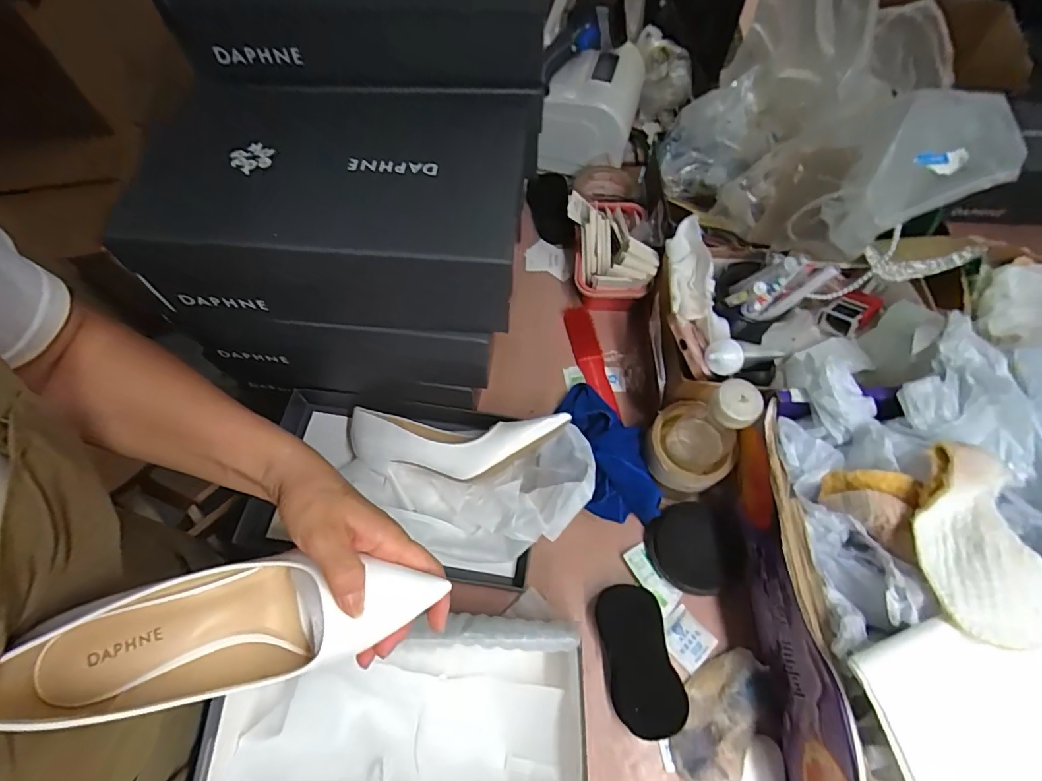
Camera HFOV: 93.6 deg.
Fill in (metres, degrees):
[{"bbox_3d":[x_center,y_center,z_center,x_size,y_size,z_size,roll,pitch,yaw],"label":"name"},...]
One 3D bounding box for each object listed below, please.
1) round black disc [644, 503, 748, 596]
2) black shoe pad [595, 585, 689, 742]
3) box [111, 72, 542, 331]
[{"bbox_3d":[0.179,0.159,0.504,0.090,0.013,0.092,-14,67,36],"label":"round black disc"},{"bbox_3d":[0.114,0.258,0.474,0.060,0.030,0.125,-7,63,-3],"label":"black shoe pad"},{"bbox_3d":[-0.147,-0.164,0.434,0.294,0.101,0.191,2,63,2],"label":"box"}]

